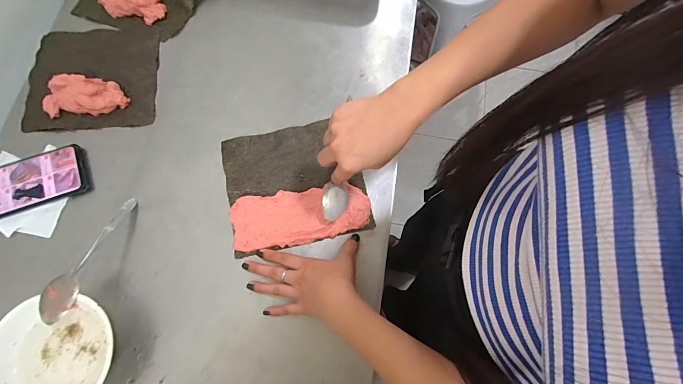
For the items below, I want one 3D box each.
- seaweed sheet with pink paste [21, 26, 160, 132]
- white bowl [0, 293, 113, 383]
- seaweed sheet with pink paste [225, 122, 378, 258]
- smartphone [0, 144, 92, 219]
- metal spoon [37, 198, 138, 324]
[{"bbox_3d":[-0.394,-0.188,0.519,0.192,0.032,0.178,-4,75,-2],"label":"seaweed sheet with pink paste"},{"bbox_3d":[-0.337,0.197,0.399,0.134,0.056,0.131,0,75,-1],"label":"white bowl"},{"bbox_3d":[-0.067,-0.014,0.485,0.193,0.011,0.176,-12,75,-4],"label":"seaweed sheet with pink paste"},{"bbox_3d":[-0.451,-0.008,0.474,0.161,0.014,0.077,-22,78,-10],"label":"smartphone"},{"bbox_3d":[-0.322,0.080,0.431,0.032,0.022,0.173,17,59,4],"label":"metal spoon"}]

